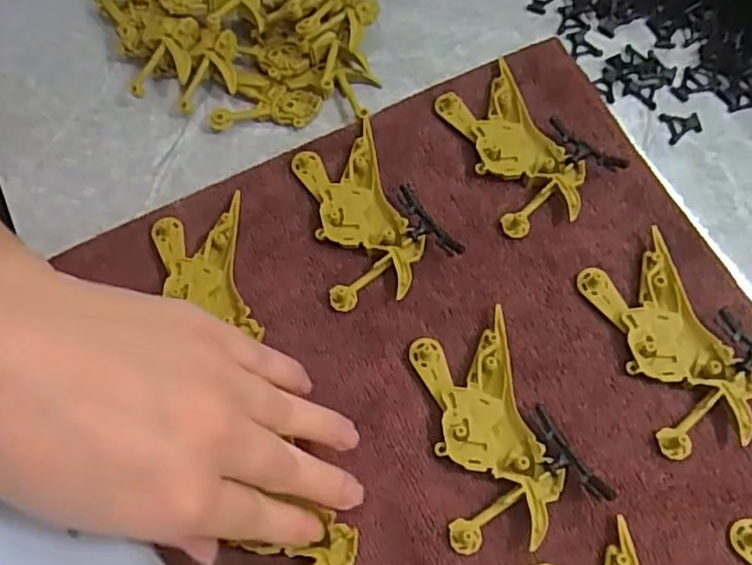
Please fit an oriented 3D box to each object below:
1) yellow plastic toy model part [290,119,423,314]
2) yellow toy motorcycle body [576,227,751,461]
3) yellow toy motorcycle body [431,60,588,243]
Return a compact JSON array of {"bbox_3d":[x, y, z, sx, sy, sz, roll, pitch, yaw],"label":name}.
[{"bbox_3d":[-0.009,-0.035,0.345,0.050,0.010,0.096,-16,69,-5],"label":"yellow plastic toy model part"},{"bbox_3d":[0.140,0.029,0.314,0.049,0.012,0.099,-18,69,-6],"label":"yellow toy motorcycle body"},{"bbox_3d":[0.074,-0.074,0.358,0.050,0.010,0.099,-21,69,-7],"label":"yellow toy motorcycle body"}]

